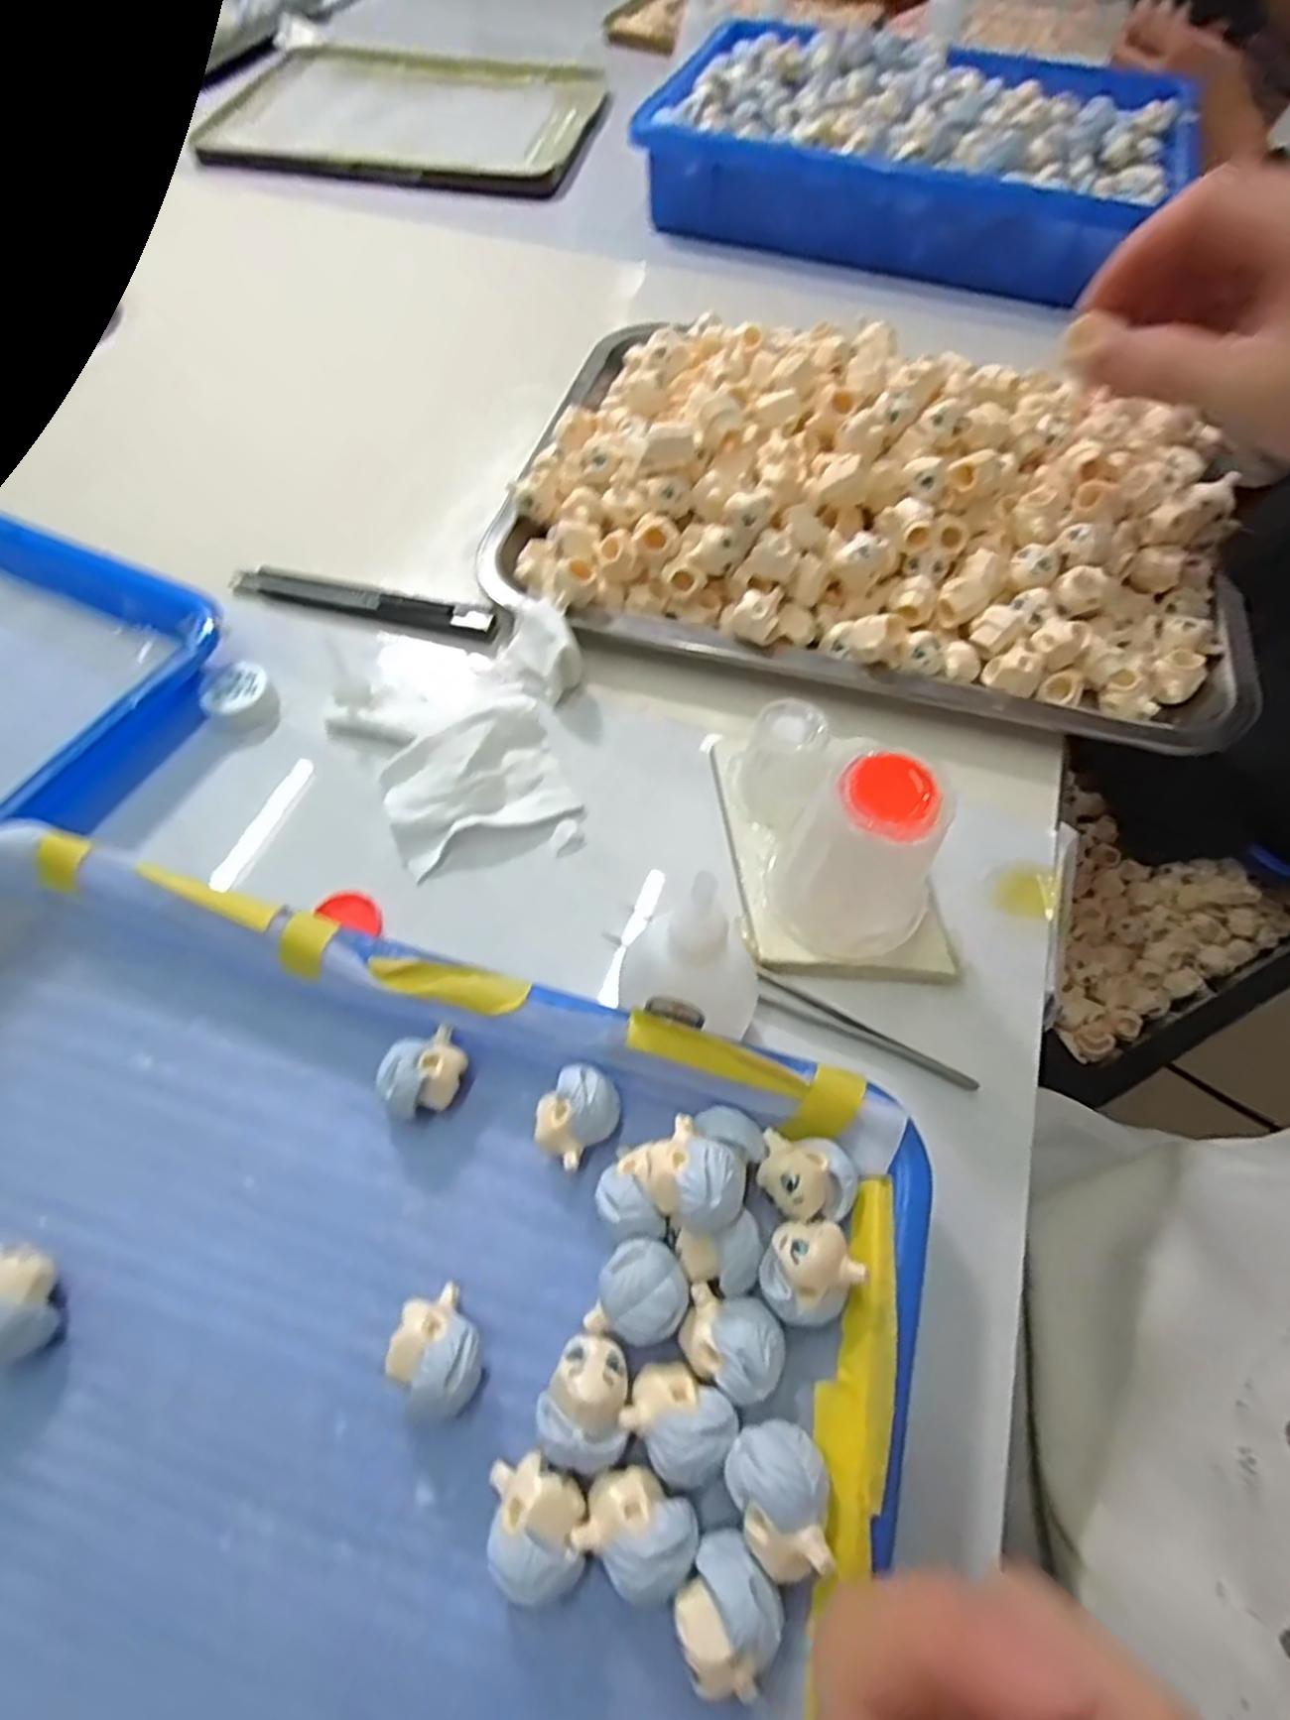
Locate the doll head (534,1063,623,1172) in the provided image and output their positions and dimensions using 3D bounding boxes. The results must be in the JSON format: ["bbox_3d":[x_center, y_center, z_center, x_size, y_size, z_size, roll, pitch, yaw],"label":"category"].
[{"bbox_3d":[-0.021,0.080,0.236,0.022,0.021,0.027,35,66,17],"label":"doll head"}]

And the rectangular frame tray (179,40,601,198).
[{"bbox_3d":[-0.203,-0.648,0.650,0.309,0.020,0.266,8,61,4],"label":"rectangular frame tray"}]

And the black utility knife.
[{"bbox_3d":[-0.138,-0.123,0.364,0.134,0.012,0.022,11,62,5],"label":"black utility knife"}]

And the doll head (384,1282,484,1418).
[{"bbox_3d":[-0.056,0.133,0.204,0.021,0.023,0.029,-38,68,-20],"label":"doll head"}]

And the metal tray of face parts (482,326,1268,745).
[{"bbox_3d":[0.113,-0.187,0.365,0.348,0.055,0.233,14,62,7],"label":"metal tray of face parts"}]

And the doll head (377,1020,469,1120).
[{"bbox_3d":[-0.070,0.068,0.241,0.026,0.022,0.021,-32,66,-17],"label":"doll head"}]

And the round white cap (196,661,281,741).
[{"bbox_3d":[-0.175,-0.070,0.328,0.028,0.011,0.033,-35,67,-18],"label":"round white cap"}]

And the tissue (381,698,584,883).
[{"bbox_3d":[-0.070,-0.033,0.306,0.071,0.014,0.054,-21,64,-12],"label":"tissue"}]

